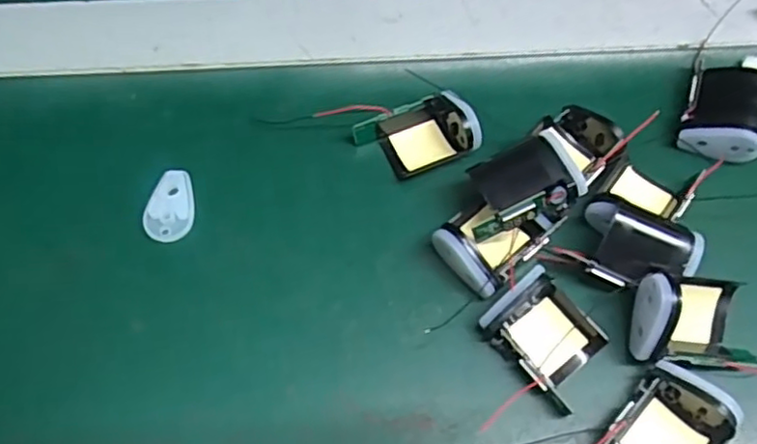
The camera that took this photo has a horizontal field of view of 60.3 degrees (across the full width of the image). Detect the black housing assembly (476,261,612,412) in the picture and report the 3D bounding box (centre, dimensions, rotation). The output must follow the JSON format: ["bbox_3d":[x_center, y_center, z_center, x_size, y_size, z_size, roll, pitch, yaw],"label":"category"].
[{"bbox_3d":[0.071,0.047,0.272,0.038,0.014,0.047,-40,72,-17],"label":"black housing assembly"}]

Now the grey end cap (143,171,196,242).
[{"bbox_3d":[-0.096,-0.008,0.303,0.021,0.004,0.035,9,65,3],"label":"grey end cap"}]

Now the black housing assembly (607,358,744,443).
[{"bbox_3d":[0.116,0.081,0.253,0.039,0.021,0.042,42,71,16],"label":"black housing assembly"}]

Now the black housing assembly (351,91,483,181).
[{"bbox_3d":[0.018,-0.043,0.309,0.052,0.020,0.033,-17,67,-9],"label":"black housing assembly"}]

